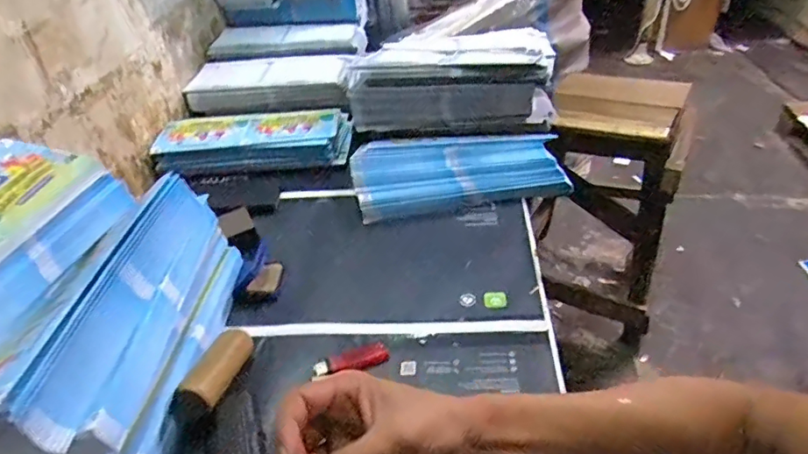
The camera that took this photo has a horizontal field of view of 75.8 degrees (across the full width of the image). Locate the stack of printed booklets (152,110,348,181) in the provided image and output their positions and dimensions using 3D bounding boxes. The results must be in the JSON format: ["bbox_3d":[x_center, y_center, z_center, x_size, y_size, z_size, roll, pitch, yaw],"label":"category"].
[{"bbox_3d":[-0.256,-0.145,0.901,0.322,0.061,0.122,-3,39,5],"label":"stack of printed booklets"}]

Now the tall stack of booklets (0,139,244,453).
[{"bbox_3d":[-0.344,0.072,0.519,0.239,0.196,0.308,-3,39,6],"label":"tall stack of booklets"}]

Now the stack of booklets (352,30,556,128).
[{"bbox_3d":[0.076,-0.240,0.885,0.340,0.106,0.147,1,39,10],"label":"stack of booklets"}]

